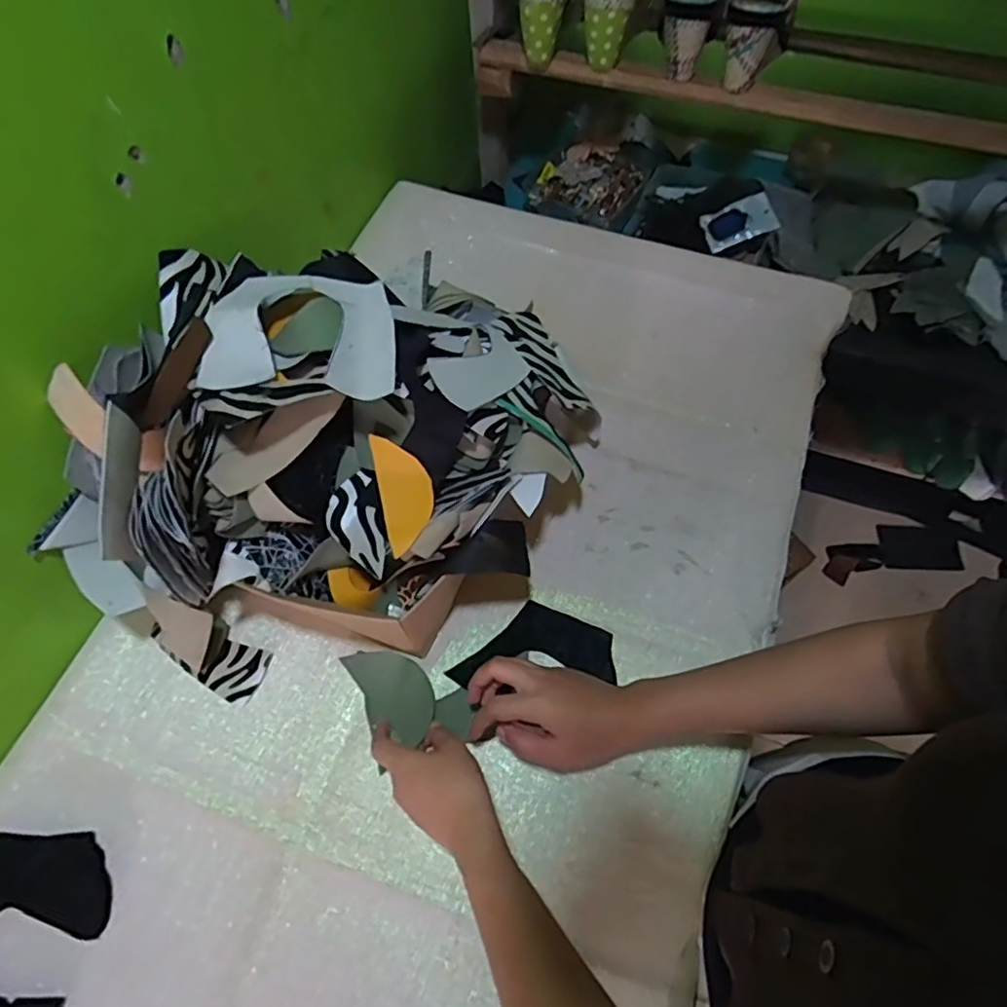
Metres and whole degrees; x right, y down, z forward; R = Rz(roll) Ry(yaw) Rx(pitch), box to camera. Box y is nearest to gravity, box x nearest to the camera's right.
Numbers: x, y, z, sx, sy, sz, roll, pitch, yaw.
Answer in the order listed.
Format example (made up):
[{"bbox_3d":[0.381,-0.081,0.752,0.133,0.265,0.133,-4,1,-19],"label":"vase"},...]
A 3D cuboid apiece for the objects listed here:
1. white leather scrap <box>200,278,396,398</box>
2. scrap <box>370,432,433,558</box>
[{"bbox_3d":[-0.153,-0.133,0.472,0.136,0.024,0.118,-3,62,0],"label":"white leather scrap"},{"bbox_3d":[-0.080,-0.009,0.511,0.042,0.007,0.098,-10,76,-9],"label":"scrap"}]

